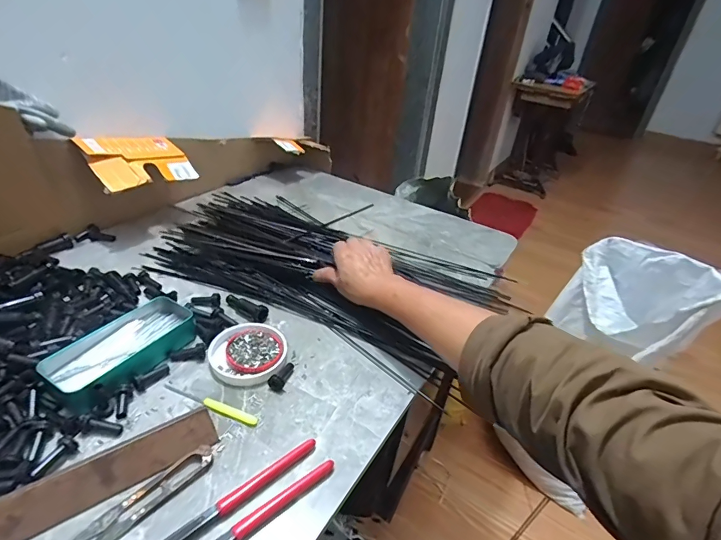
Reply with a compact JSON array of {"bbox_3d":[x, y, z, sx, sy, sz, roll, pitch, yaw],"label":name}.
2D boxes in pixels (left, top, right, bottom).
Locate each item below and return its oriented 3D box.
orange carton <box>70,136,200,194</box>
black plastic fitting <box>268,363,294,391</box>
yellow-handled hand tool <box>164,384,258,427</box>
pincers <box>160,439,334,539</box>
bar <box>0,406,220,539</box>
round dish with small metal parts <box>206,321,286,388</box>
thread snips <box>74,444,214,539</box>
[{"bbox_3d":[-0.374,-0.188,0.693,0.116,0.017,0.161,44,35,4],"label":"orange carton"},{"bbox_3d":[-0.088,0.120,0.466,0.016,0.015,0.042,17,22,15],"label":"black plastic fitting"},{"bbox_3d":[-0.161,0.140,0.430,0.115,0.007,0.012,16,35,14],"label":"yellow-handled hand tool"},{"bbox_3d":[-0.110,0.206,0.336,0.194,0.015,0.039,-23,44,-37],"label":"pincers"},{"bbox_3d":[-0.215,0.175,0.350,0.178,0.007,0.037,-19,79,-32],"label":"bar"},{"bbox_3d":[-0.135,0.099,0.489,0.086,0.013,0.089,5,34,-3],"label":"round dish with small metal parts"},{"bbox_3d":[-0.181,0.192,0.345,0.025,0.013,0.116,30,40,30],"label":"thread snips"}]

